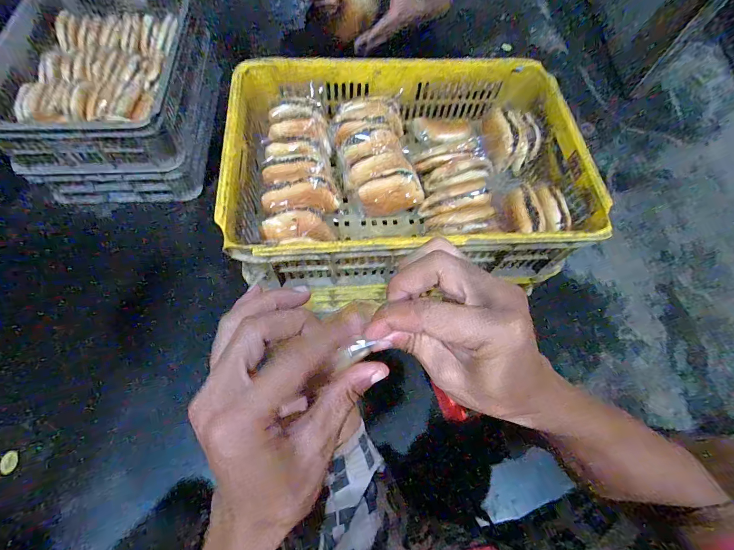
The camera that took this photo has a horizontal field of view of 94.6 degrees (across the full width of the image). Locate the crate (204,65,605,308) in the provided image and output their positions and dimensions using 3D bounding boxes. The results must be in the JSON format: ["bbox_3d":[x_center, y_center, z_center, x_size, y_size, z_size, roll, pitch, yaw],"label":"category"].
[{"bbox_3d":[0.072,-0.202,0.643,0.597,0.151,0.427,-6,66,-6],"label":"crate"}]

